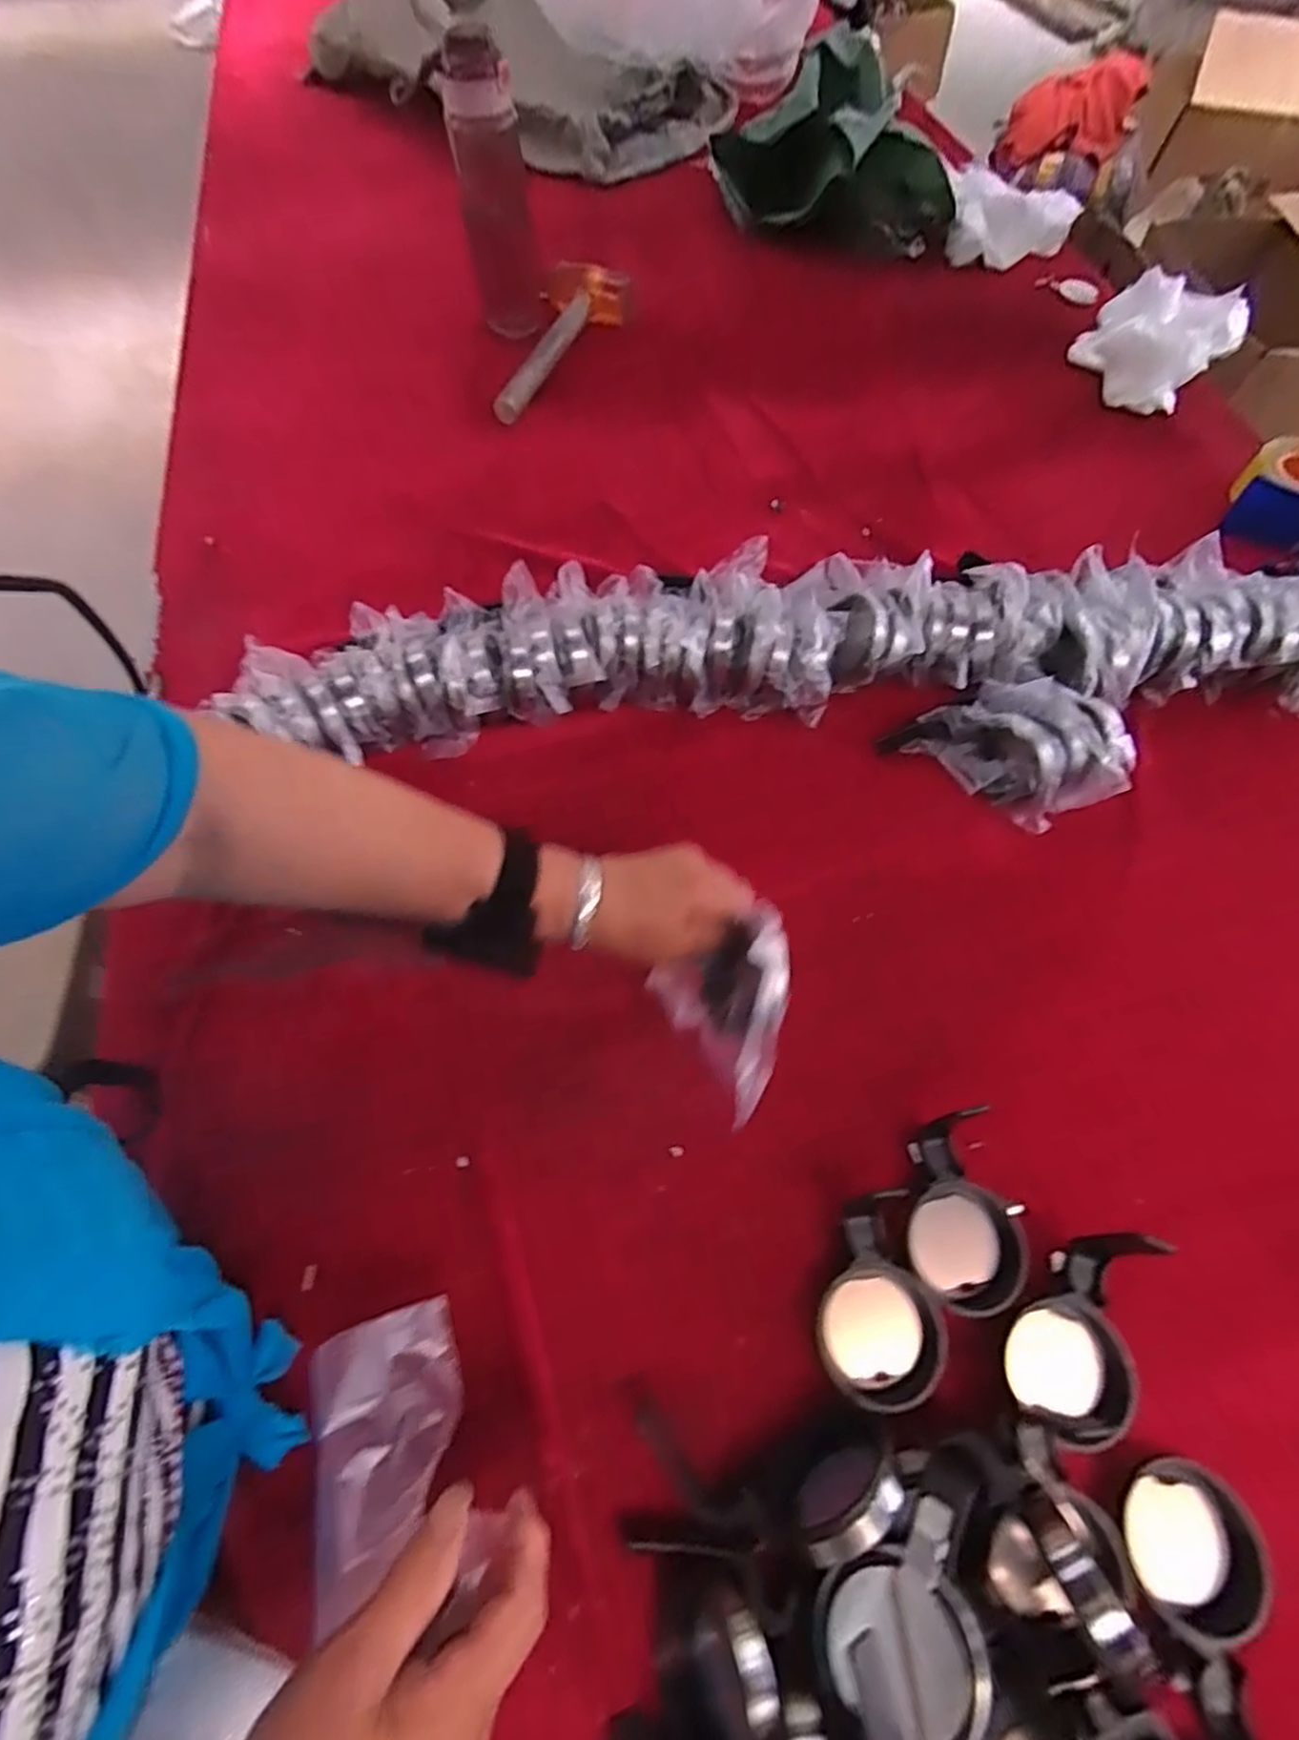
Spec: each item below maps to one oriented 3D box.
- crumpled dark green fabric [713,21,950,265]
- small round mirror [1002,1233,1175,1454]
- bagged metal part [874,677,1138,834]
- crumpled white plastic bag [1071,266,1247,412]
[{"bbox_3d":[0.238,-0.976,0.958,0.345,0.167,0.152,35,67,16],"label":"crumpled dark green fabric"},{"bbox_3d":[0.242,0.261,0.389,0.069,0.079,0.113,13,64,7],"label":"small round mirror"},{"bbox_3d":[0.292,-0.105,0.581,0.173,0.074,0.095,26,66,13],"label":"bagged metal part"},{"bbox_3d":[0.633,-0.660,0.886,0.168,0.078,0.202,34,68,16],"label":"crumpled white plastic bag"}]

